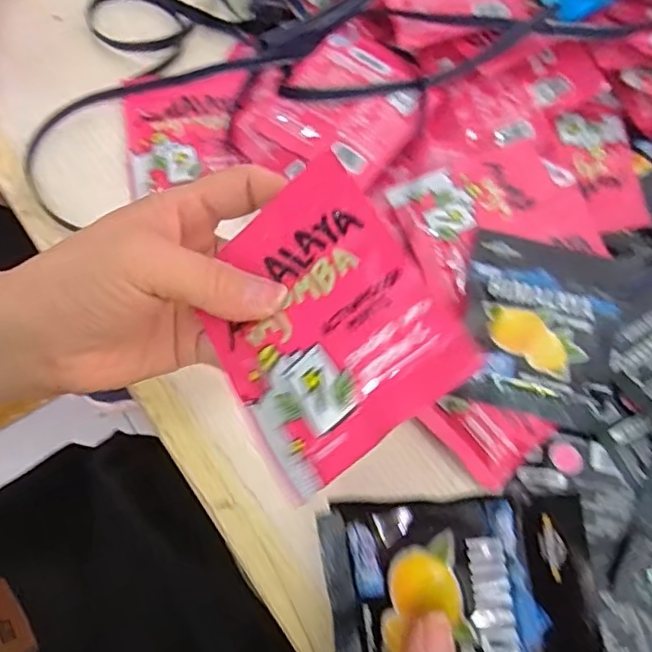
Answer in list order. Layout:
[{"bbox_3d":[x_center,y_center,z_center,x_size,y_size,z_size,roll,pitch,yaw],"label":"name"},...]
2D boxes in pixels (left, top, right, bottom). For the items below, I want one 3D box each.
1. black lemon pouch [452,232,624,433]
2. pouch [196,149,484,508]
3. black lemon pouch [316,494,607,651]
[{"bbox_3d":[0.124,-0.001,0.342,0.085,0.016,0.105,15,65,-1],"label":"black lemon pouch"},{"bbox_3d":[-0.005,-0.001,0.224,0.088,0.007,0.103,-40,64,19],"label":"pouch"},{"bbox_3d":[0.052,0.116,0.235,0.104,0.016,0.091,-10,83,23],"label":"black lemon pouch"}]

